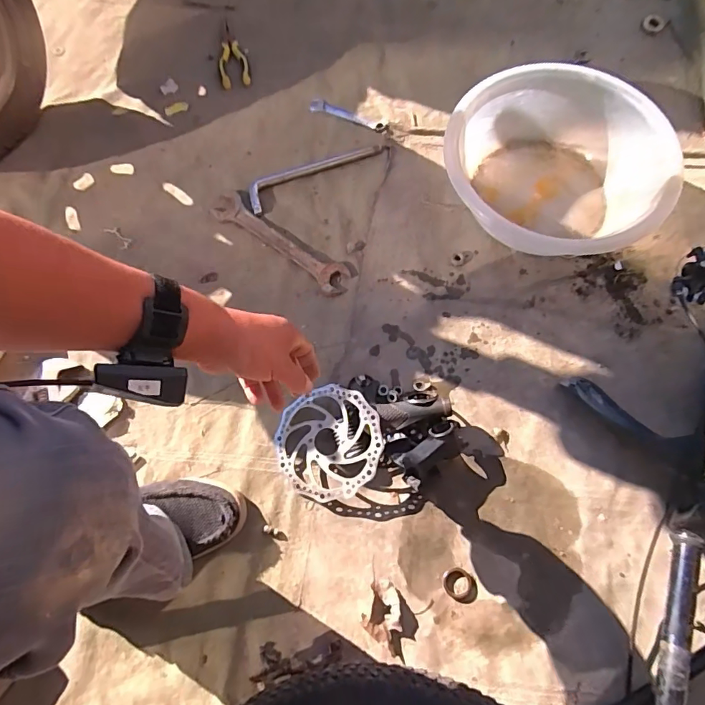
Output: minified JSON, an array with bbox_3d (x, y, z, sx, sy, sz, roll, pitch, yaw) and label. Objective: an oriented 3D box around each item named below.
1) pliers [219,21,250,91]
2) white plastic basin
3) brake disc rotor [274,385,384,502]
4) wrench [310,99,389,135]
[{"bbox_3d":[-0.238,-0.582,0.905,0.054,0.021,0.169,-14,72,-2],"label":"pliers"},{"bbox_3d":[0.335,-0.291,0.750,0.318,0.113,0.319,-1,72,2],"label":"white plastic basin"},{"bbox_3d":[-0.034,0.125,0.643,0.150,0.008,0.148,-4,77,16],"label":"brake disc rotor"},{"bbox_3d":[-0.008,-0.441,0.865,0.150,0.011,0.026,24,74,10],"label":"wrench"}]

